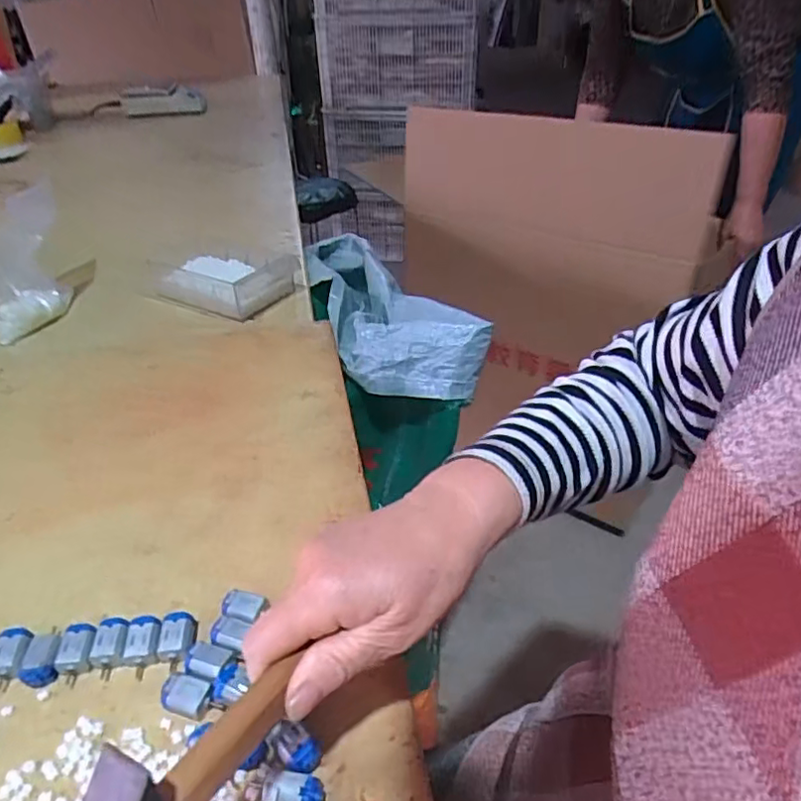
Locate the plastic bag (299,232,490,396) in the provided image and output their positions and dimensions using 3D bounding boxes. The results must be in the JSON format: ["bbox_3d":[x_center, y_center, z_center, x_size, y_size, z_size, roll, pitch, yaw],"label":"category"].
[{"bbox_3d":[-0.031,-0.108,0.718,0.126,0.064,0.324,-17,38,-20],"label":"plastic bag"}]

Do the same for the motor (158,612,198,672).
[{"bbox_3d":[-0.135,0.146,0.371,0.022,0.016,0.030,-3,35,-1],"label":"motor"}]

